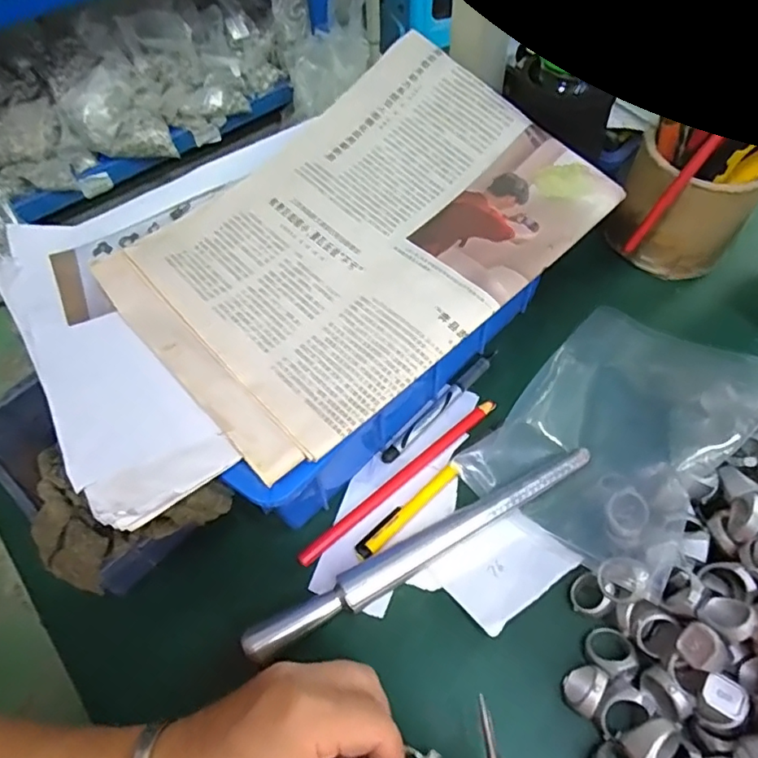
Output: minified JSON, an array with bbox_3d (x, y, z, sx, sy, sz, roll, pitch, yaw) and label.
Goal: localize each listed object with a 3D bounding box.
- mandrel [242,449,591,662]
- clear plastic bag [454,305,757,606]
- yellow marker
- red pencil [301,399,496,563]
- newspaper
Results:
[{"bbox_3d":[0.032,0.098,0.328,0.236,0.016,0.019,-28,58,-14],"label":"mandrel"},{"bbox_3d":[0.168,0.026,0.366,0.132,0.025,0.204,35,65,24],"label":"clear plastic bag"},{"bbox_3d":[0.019,0.083,0.348,0.084,0.008,0.013,-39,62,-21],"label":"yellow marker"},{"bbox_3d":[0.017,0.066,0.361,0.166,0.010,0.011,-37,61,-19],"label":"red pencil"},{"bbox_3d":[-0.016,-0.097,0.335,0.275,0.047,0.203,-38,62,-20],"label":"newspaper"}]

